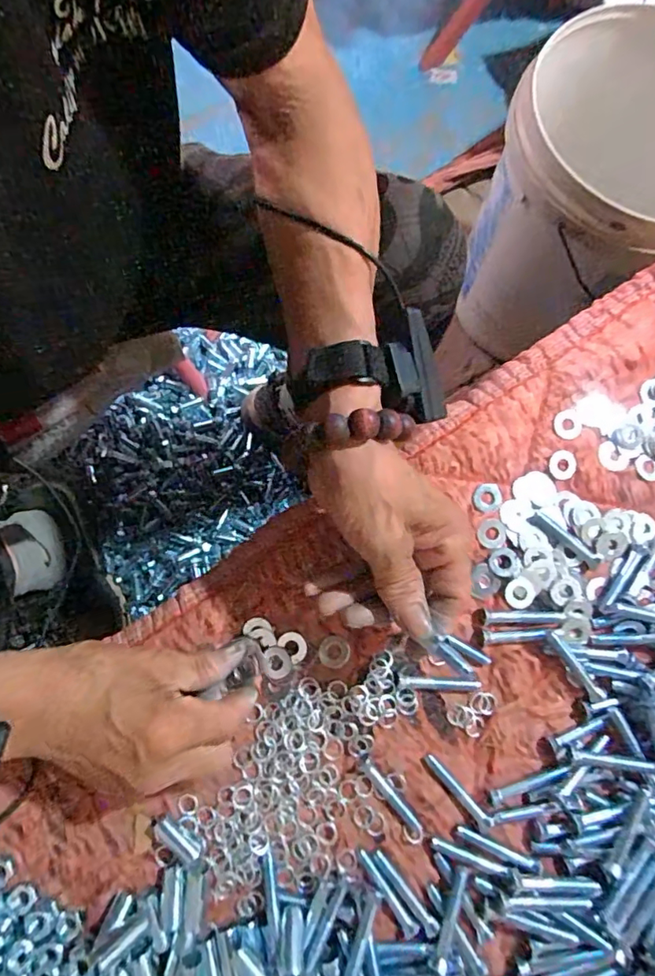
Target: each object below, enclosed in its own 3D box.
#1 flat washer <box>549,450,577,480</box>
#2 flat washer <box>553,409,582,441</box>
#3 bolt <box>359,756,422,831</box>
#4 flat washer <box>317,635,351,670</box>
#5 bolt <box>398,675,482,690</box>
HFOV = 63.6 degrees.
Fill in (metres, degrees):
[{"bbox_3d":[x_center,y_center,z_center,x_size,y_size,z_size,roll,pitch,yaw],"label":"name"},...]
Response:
[{"bbox_3d":[0.176,-0.018,0.395,0.021,0.004,0.022,11,79,1],"label":"flat washer"},{"bbox_3d":[0.185,-0.049,0.405,0.022,0.004,0.023,0,79,-1],"label":"flat washer"},{"bbox_3d":[0.042,0.203,0.351,0.009,0.004,0.058,-40,82,-8],"label":"bolt"},{"bbox_3d":[0.005,0.114,0.365,0.022,0.005,0.022,0,79,-1],"label":"flat washer"},{"bbox_3d":[0.077,0.133,0.359,0.053,0.010,0.008,2,79,-1],"label":"bolt"}]

